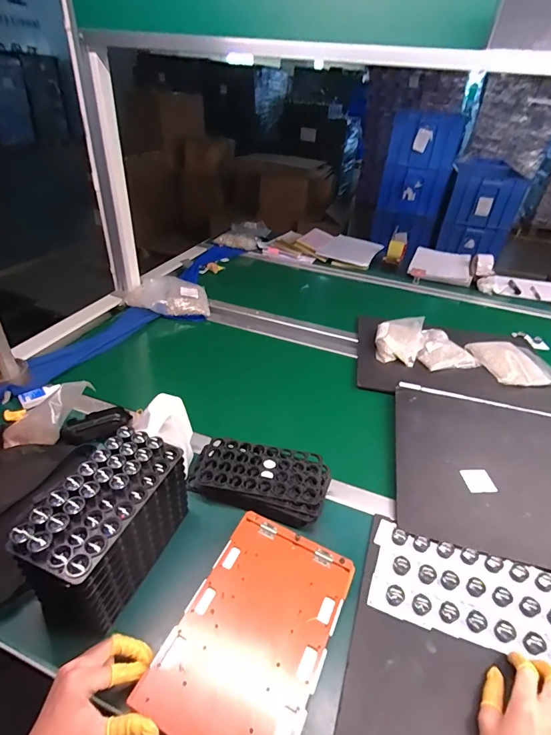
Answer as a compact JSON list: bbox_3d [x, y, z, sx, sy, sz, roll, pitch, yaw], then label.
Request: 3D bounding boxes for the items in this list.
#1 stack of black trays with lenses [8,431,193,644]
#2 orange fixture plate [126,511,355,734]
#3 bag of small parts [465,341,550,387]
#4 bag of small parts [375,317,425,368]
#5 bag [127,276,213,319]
[{"bbox_3d":[-0.209,0.202,0.499,0.094,0.148,0.188,17,38,15],"label":"stack of black trays with lenses"},{"bbox_3d":[-0.022,0.304,0.450,0.163,0.007,0.244,20,39,19],"label":"orange fixture plate"},{"bbox_3d":[0.604,-0.009,0.972,0.171,0.033,0.167,-1,37,-9],"label":"bag of small parts"},{"bbox_3d":[0.328,-0.077,1.014,0.121,0.051,0.168,16,38,14],"label":"bag of small parts"},{"bbox_3d":[-0.326,-0.213,1.146,0.237,0.044,0.196,-5,37,-13],"label":"bag"}]

